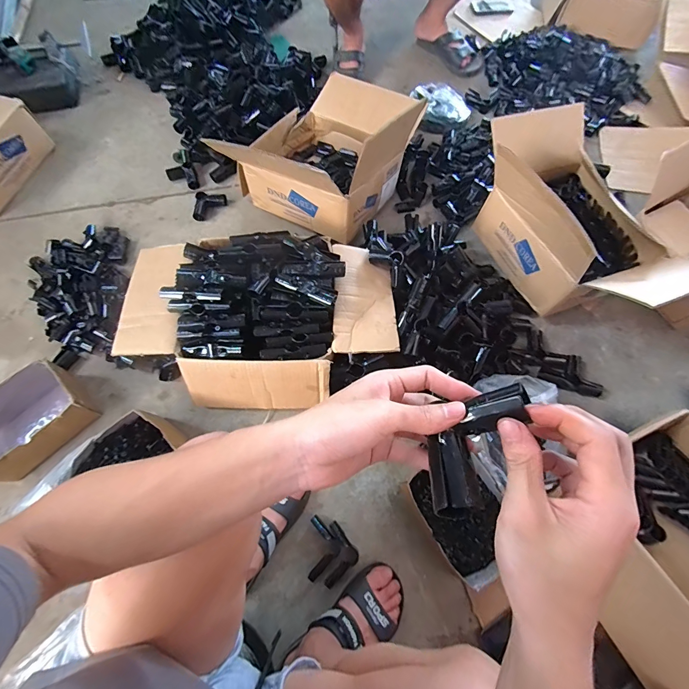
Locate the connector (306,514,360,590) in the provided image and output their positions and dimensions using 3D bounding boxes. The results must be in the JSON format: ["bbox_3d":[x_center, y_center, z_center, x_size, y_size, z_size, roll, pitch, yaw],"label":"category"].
[{"bbox_3d":[-0.039,0.394,0.672,0.098,0.032,0.114,-37,72,-14],"label":"connector"}]

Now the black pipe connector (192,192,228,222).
[{"bbox_3d":[-0.380,-0.390,0.986,0.081,0.032,0.081,3,67,1],"label":"black pipe connector"}]

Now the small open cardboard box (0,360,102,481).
[{"bbox_3d":[-0.647,0.157,0.718,0.148,0.091,0.208,39,73,15],"label":"small open cardboard box"}]

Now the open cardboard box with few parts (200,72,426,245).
[{"bbox_3d":[-0.030,-0.516,0.917,0.357,0.243,0.467,34,71,13],"label":"open cardboard box with few parts"}]

